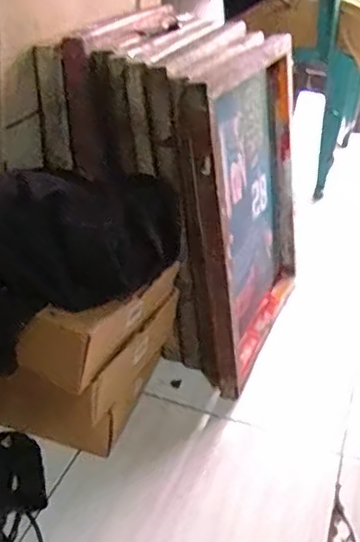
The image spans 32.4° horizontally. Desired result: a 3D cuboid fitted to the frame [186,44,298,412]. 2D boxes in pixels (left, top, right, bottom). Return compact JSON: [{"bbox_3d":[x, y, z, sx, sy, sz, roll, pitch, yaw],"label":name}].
[{"bbox_3d":[0.137,-0.120,1.197,0.057,0.558,0.449,5,30,24],"label":"frame"}]

